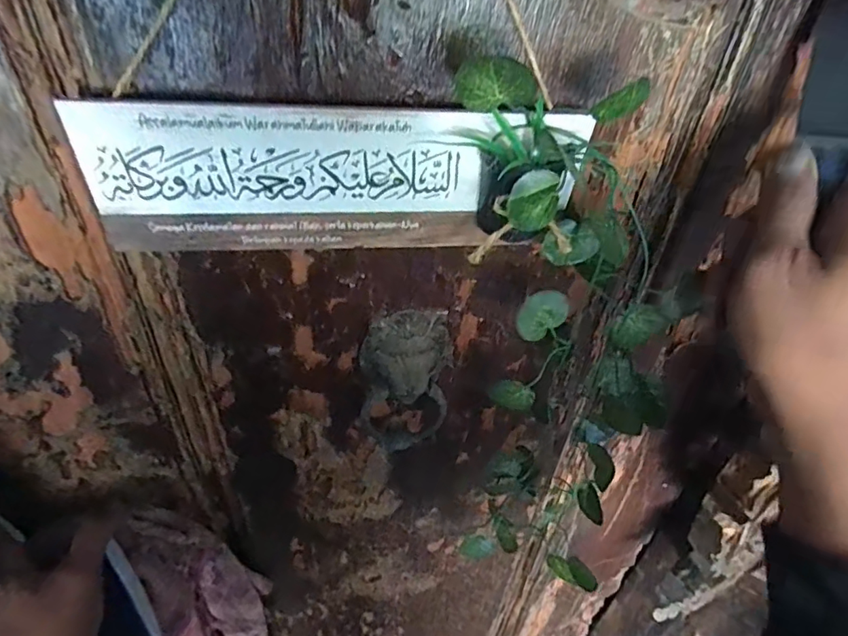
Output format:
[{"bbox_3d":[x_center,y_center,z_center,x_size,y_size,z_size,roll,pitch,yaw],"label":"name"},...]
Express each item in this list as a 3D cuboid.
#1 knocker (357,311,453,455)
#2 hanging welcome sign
[{"bbox_3d":[-0.013,0.055,0.366,0.064,0.129,0.030,-1,39,-8],"label":"knocker"},{"bbox_3d":[-0.039,-0.069,0.266,0.248,0.076,0.007,-3,46,-10],"label":"hanging welcome sign"}]

